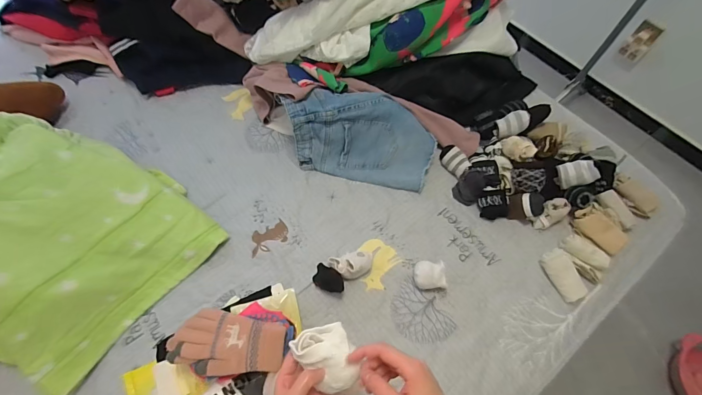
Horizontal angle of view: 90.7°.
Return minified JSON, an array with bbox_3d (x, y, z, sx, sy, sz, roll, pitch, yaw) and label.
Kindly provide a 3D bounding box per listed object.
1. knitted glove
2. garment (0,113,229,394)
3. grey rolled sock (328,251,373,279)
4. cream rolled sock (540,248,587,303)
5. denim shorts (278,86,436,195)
[{"bbox_3d":[-0.221,0.260,0.616,0.197,0.025,0.101,11,63,5],"label":"knitted glove"},{"bbox_3d":[-0.680,0.079,0.721,0.690,0.185,0.497,19,64,9],"label":"garment"},{"bbox_3d":[0.005,0.143,0.757,0.099,0.047,0.061,-17,64,-9],"label":"grey rolled sock"},{"bbox_3d":[0.467,0.170,0.760,0.051,0.029,0.111,-24,79,-12],"label":"cream rolled sock"},{"bbox_3d":[0.025,-0.153,0.863,0.365,0.144,0.169,12,64,6],"label":"denim shorts"}]

